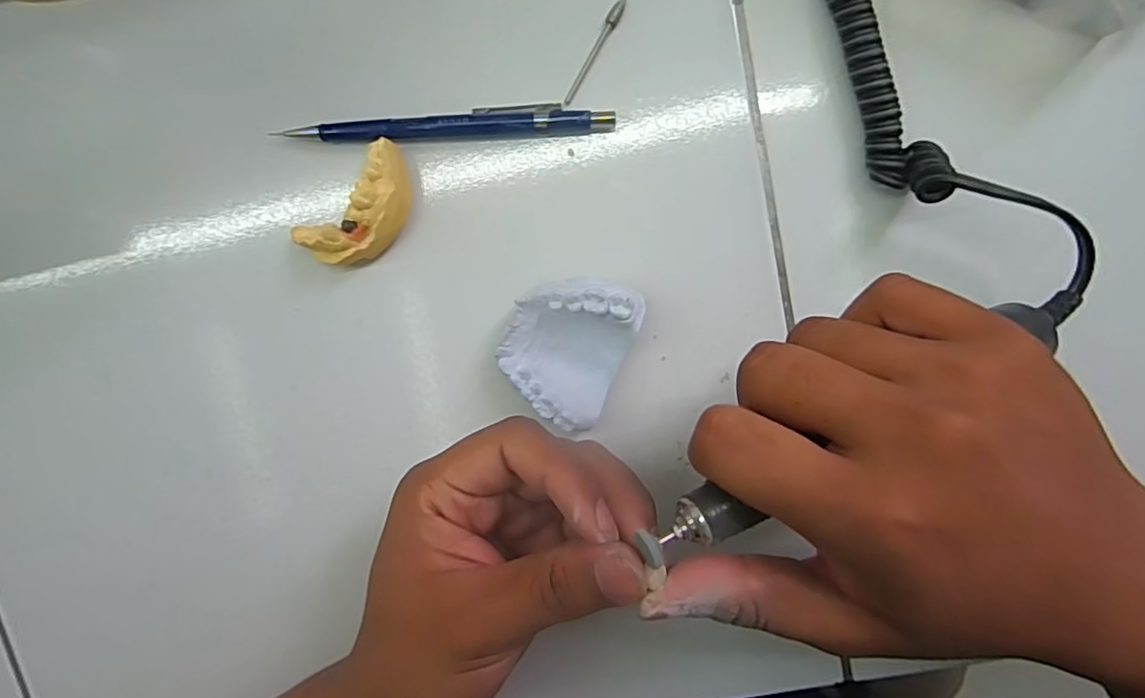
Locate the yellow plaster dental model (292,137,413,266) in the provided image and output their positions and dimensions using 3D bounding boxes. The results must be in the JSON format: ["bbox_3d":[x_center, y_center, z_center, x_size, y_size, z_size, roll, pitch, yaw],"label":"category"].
[{"bbox_3d":[-0.083,-0.055,0.235,0.028,0.021,0.053,42,98,-3],"label":"yellow plaster dental model"}]

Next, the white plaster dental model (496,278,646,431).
[{"bbox_3d":[-0.002,-0.003,0.245,0.049,0.025,0.060,24,98,-1],"label":"white plaster dental model"}]

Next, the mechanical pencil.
[{"bbox_3d":[-0.050,-0.092,0.239,0.133,0.012,0.013,-1,98,3],"label":"mechanical pencil"}]

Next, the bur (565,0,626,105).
[{"bbox_3d":[0.009,-0.120,0.235,0.005,0.004,0.045,29,100,-2],"label":"bur"}]

